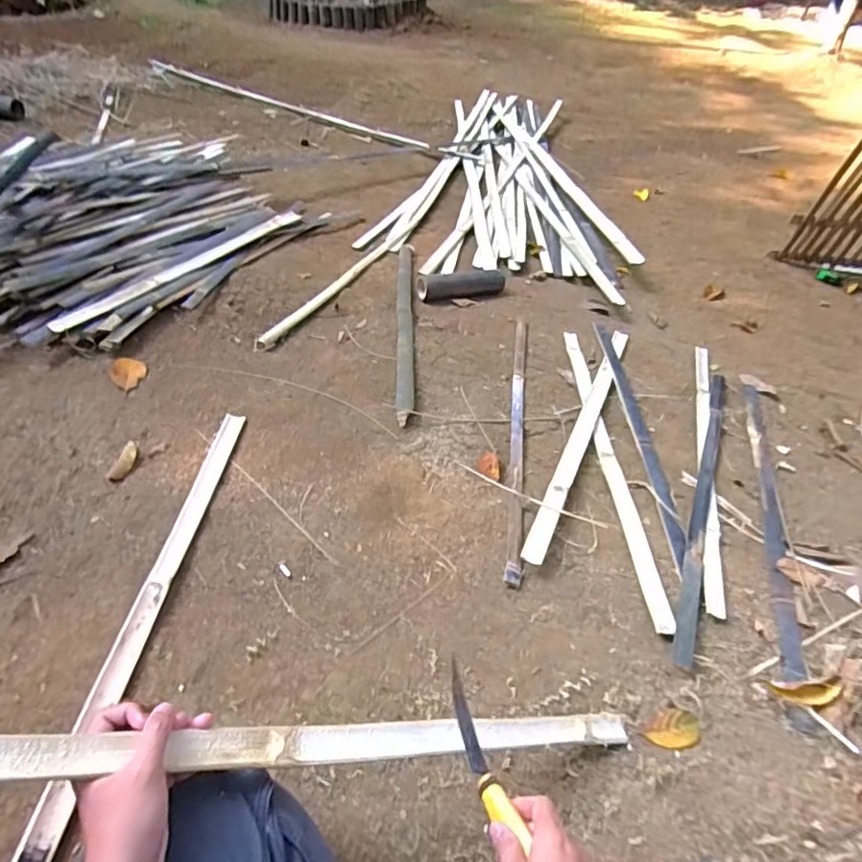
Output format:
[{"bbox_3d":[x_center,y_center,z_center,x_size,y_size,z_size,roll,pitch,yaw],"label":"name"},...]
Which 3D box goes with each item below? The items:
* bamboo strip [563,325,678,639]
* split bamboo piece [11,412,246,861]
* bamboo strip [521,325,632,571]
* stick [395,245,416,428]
[{"bbox_3d":[0.372,0.025,1.260,0.042,0.021,0.907,5,40,-3],"label":"bamboo strip"},{"bbox_3d":[-0.424,0.267,0.871,0.044,0.013,0.885,6,40,-1],"label":"split bamboo piece"},{"bbox_3d":[0.347,-0.023,1.310,0.044,0.016,0.893,13,38,21],"label":"bamboo strip"},{"bbox_3d":[-0.067,-0.316,1.587,0.043,0.024,0.918,3,40,-5],"label":"stick"}]

